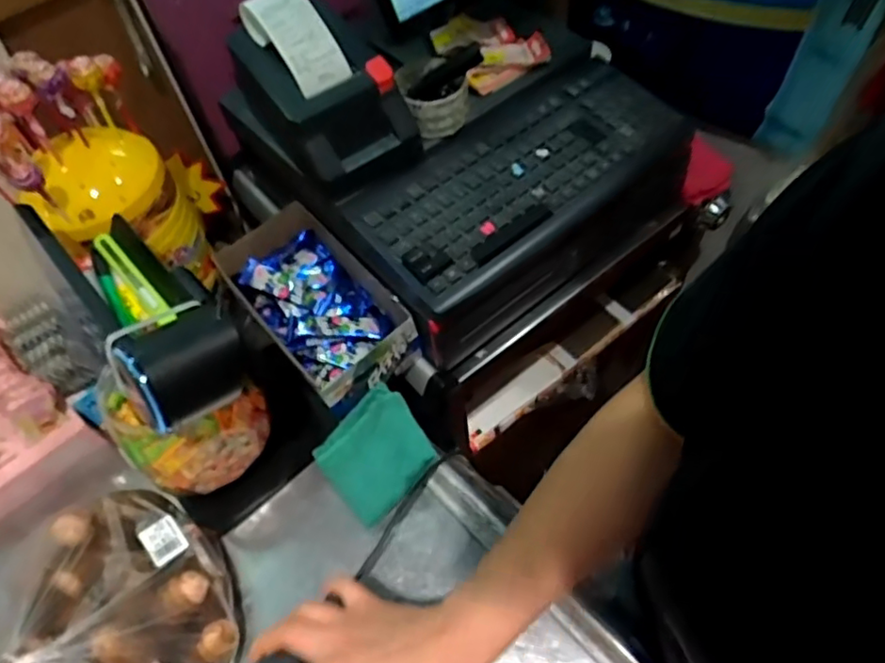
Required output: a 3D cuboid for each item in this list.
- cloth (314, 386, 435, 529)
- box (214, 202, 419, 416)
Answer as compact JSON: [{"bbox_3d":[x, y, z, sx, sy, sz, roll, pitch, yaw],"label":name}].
[{"bbox_3d":[-0.069,0.124,0.635,0.108,0.012,0.107,-47,57,0],"label":"cloth"},{"bbox_3d":[-0.148,-0.034,0.711,0.124,0.070,0.256,-35,61,-17],"label":"box"}]

